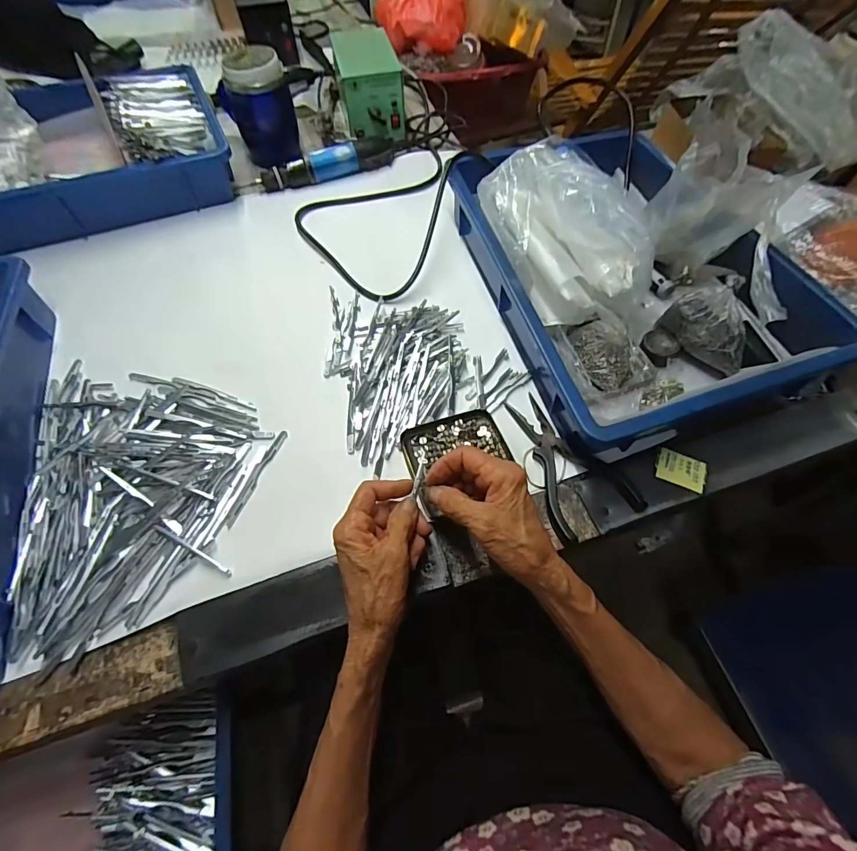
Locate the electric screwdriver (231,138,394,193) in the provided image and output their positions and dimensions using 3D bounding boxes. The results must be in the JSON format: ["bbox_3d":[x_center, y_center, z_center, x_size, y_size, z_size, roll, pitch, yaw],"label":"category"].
[{"bbox_3d":[-0.160,-0.384,0.627,0.231,0.031,0.030,-18,62,-11],"label":"electric screwdriver"}]

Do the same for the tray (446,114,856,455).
[{"bbox_3d":[0.217,-0.173,0.457,0.279,0.131,0.374,-12,60,-9],"label":"tray"}]

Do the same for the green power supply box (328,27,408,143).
[{"bbox_3d":[-0.093,-0.536,0.671,0.097,0.102,0.145,-8,59,-6],"label":"green power supply box"}]

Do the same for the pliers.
[{"bbox_3d":[0.131,0.030,0.412,0.081,0.012,0.149,-18,62,-11],"label":"pliers"}]

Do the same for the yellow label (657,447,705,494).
[{"bbox_3d":[0.242,0.042,0.407,0.042,0.004,0.034,23,62,12],"label":"yellow label"}]

